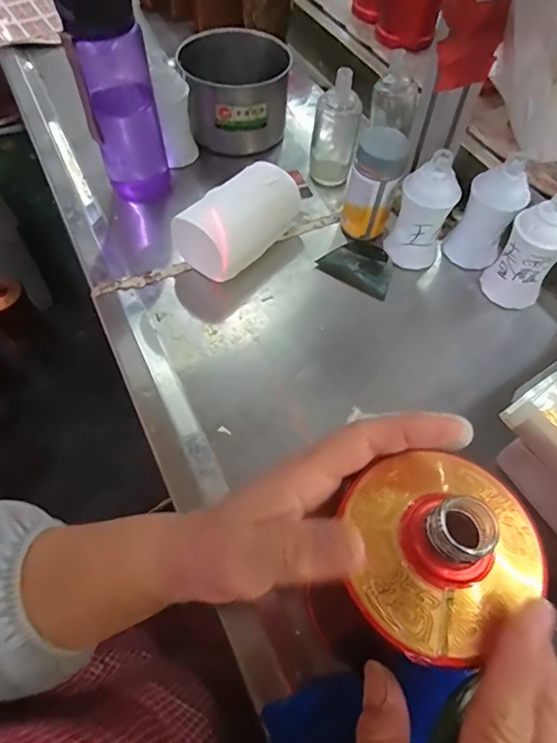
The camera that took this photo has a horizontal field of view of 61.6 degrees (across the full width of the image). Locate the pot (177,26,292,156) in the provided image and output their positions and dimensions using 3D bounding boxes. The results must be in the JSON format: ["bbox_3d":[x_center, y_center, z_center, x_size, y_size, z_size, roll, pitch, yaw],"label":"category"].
[{"bbox_3d":[-0.050,-0.352,0.597,0.132,0.095,0.106,-9,60,-5],"label":"pot"}]

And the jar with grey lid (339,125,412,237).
[{"bbox_3d":[0.102,-0.201,0.503,0.055,0.106,0.055,0,60,0],"label":"jar with grey lid"}]

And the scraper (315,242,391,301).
[{"bbox_3d":[0.089,-0.117,0.515,0.082,0.016,0.051,28,64,16],"label":"scraper"}]

